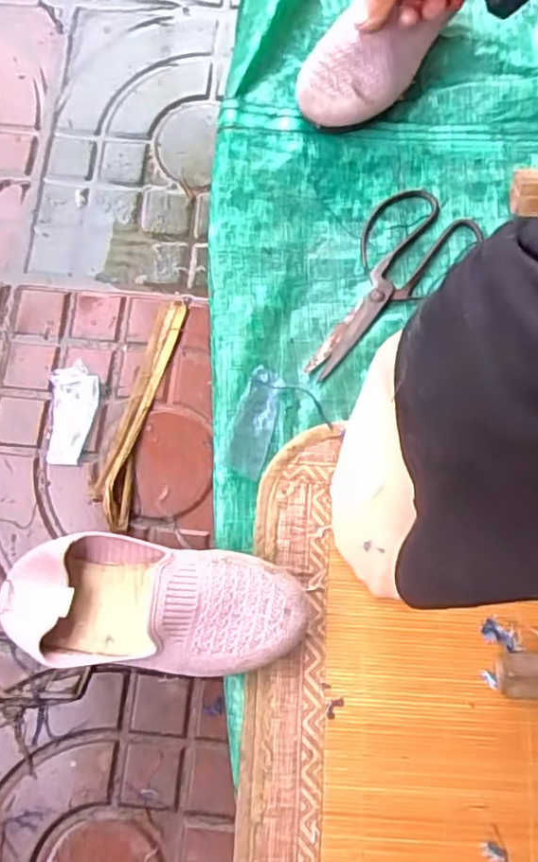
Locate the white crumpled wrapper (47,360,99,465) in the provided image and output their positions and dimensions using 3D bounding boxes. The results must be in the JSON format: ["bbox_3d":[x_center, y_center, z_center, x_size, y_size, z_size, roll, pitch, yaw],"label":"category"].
[{"bbox_3d":[-0.163,-0.015,0.527,0.040,0.007,0.085,-3,76,0],"label":"white crumpled wrapper"}]

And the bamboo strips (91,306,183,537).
[{"bbox_3d":[-0.107,-0.021,0.520,0.029,0.020,0.199,11,77,3],"label":"bamboo strips"}]

